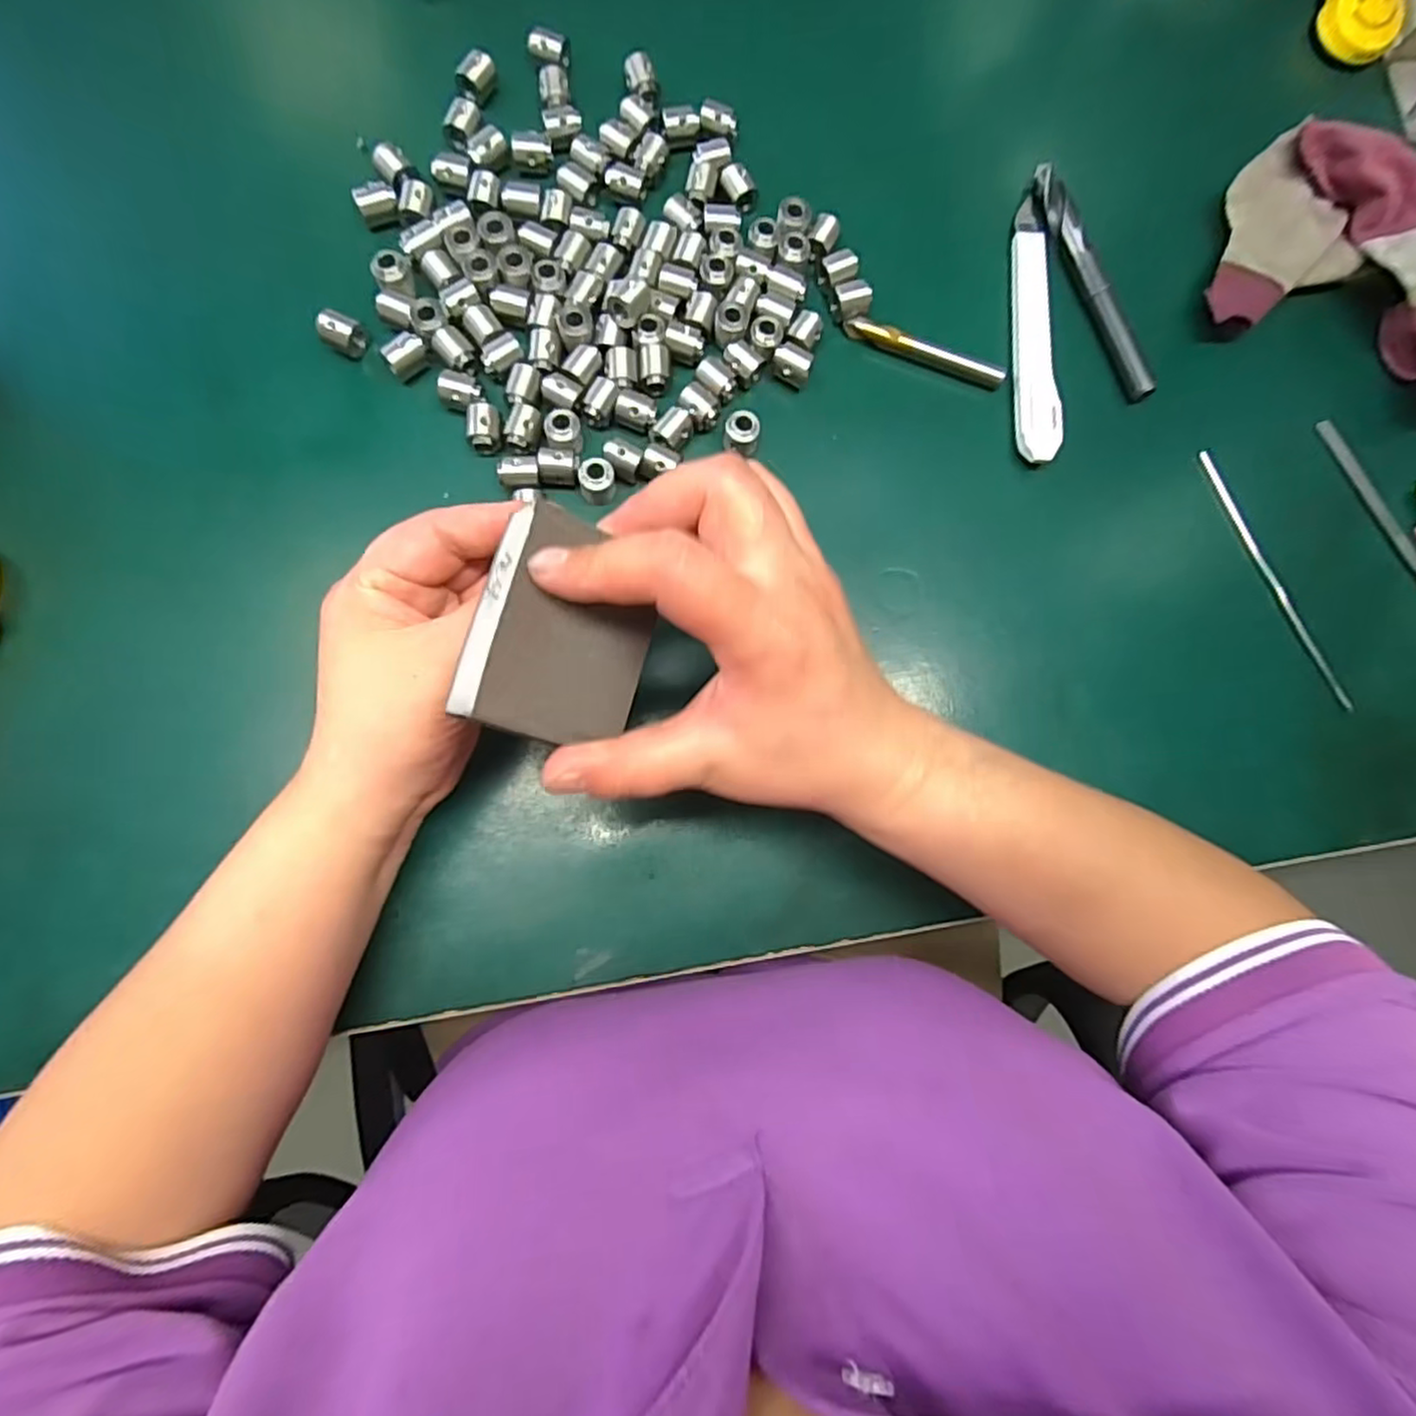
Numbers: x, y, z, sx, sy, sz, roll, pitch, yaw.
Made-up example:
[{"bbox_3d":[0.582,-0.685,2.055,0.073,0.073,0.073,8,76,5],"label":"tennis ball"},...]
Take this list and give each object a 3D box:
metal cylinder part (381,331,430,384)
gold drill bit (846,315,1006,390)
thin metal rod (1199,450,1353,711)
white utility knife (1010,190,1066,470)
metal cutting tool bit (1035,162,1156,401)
[{"bbox_3d":[-0.139,-0.162,0.318,0.018,0.014,0.013,-32,87,-8],"label":"metal cylinder part"},{"bbox_3d":[0.108,-0.176,0.343,0.081,0.011,0.009,17,82,-3],"label":"gold drill bit"},{"bbox_3d":[0.281,-0.064,0.344,0.009,0.007,0.144,-24,86,-7],"label":"thin metal rod"},{"bbox_3d":[0.162,-0.191,0.343,0.020,0.007,0.144,2,83,-5],"label":"white utility knife"},{"bbox_3d":[0.196,-0.218,0.352,0.012,0.008,0.130,-20,86,-7],"label":"metal cutting tool bit"}]

